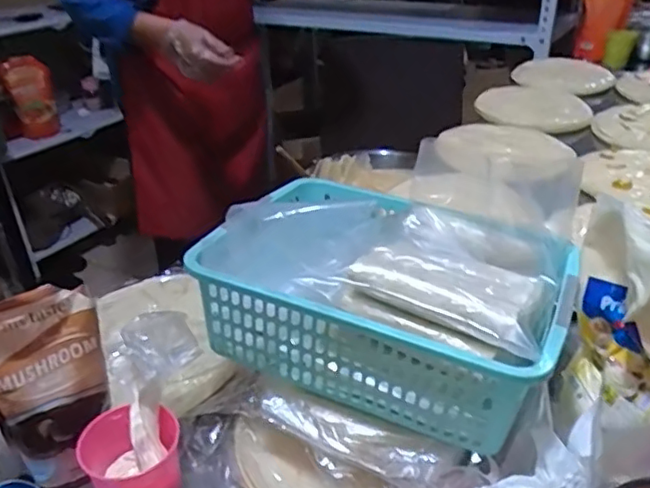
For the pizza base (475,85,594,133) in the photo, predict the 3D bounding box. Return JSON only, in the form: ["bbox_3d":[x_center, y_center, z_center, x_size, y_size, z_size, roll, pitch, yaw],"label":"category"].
[{"bbox_3d":[0.386,-0.255,1.136,0.196,0.022,0.192,7,32,15],"label":"pizza base"}]

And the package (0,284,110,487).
[{"bbox_3d":[-0.230,0.123,0.507,0.100,0.179,0.036,-20,36,-27],"label":"package"}]

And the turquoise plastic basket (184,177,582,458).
[{"bbox_3d":[0.062,0.043,0.566,0.297,0.123,0.217,12,34,22],"label":"turquoise plastic basket"}]

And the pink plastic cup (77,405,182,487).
[{"bbox_3d":[-0.155,0.188,0.508,0.072,0.087,0.069,-2,31,1],"label":"pink plastic cup"}]

